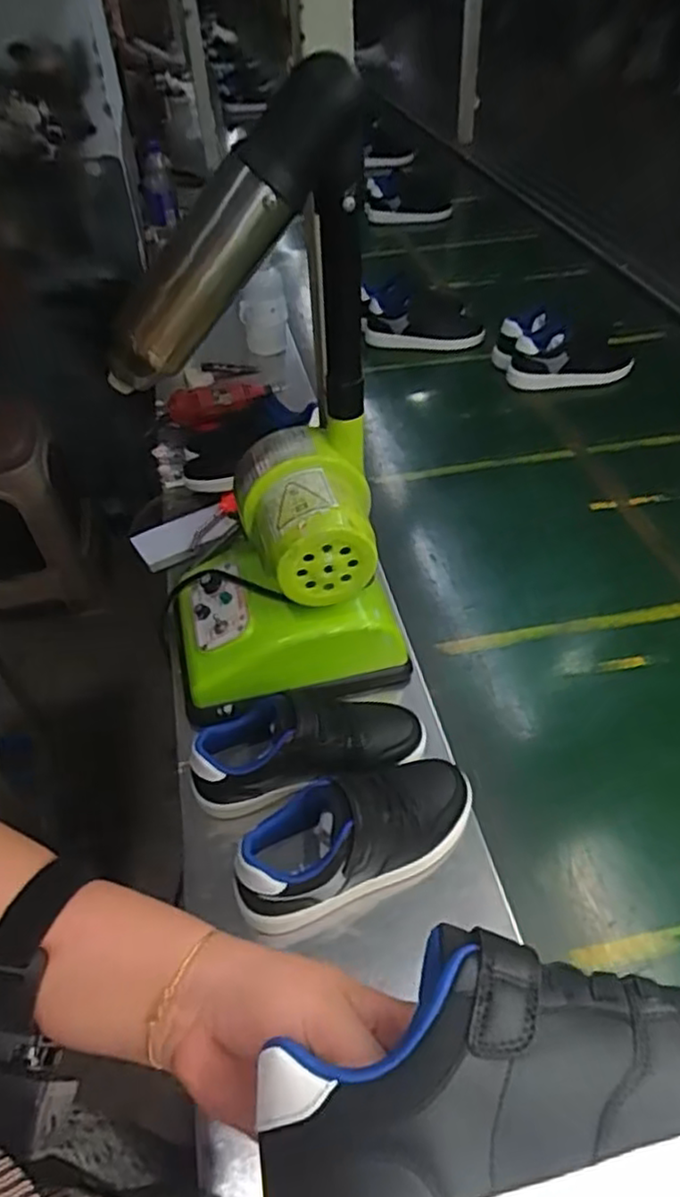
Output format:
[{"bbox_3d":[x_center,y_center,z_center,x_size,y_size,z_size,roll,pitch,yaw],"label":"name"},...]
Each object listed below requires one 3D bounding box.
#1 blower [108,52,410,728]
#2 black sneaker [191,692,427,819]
[{"bbox_3d":[-0.068,-0.125,0.609,0.216,0.492,0.172,-13,46,-10],"label":"blower"},{"bbox_3d":[-0.027,0.134,0.642,0.218,0.082,0.078,-11,46,-8],"label":"black sneaker"}]

